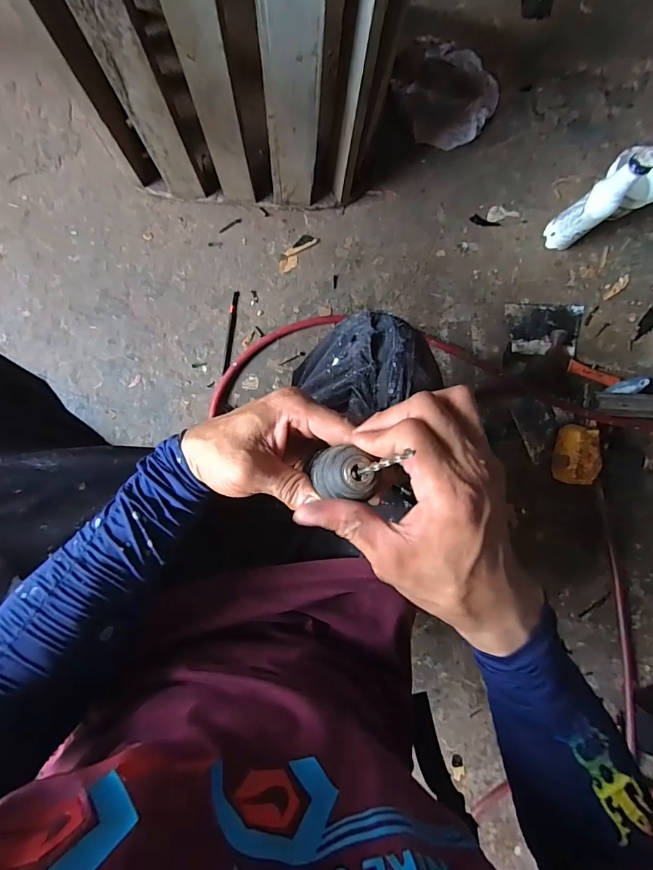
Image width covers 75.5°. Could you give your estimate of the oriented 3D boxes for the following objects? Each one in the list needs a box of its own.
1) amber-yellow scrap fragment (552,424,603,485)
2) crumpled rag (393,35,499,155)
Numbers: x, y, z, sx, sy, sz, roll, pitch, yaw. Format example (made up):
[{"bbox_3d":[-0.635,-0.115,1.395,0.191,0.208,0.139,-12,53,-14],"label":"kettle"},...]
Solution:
[{"bbox_3d":[0.423,0.033,0.719,0.057,0.066,0.102,3,88,-4],"label":"amber-yellow scrap fragment"},{"bbox_3d":[0.213,-0.607,0.747,0.167,0.019,0.181,-27,90,-5],"label":"crumpled rag"}]

